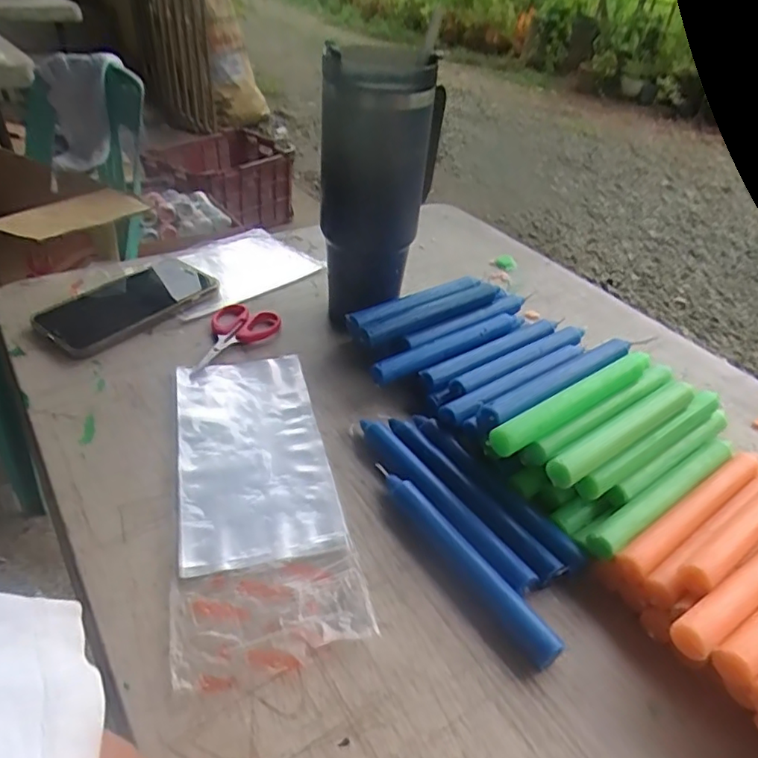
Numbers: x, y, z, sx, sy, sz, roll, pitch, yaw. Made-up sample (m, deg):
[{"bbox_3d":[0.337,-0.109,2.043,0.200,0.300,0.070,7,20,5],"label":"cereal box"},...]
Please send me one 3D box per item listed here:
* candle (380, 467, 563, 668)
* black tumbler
[{"bbox_3d":[0.049,0.110,0.361,0.019,0.018,0.152,-21,46,-30],"label":"candle"},{"bbox_3d":[-0.003,-0.158,0.522,0.094,0.230,0.093,4,38,-3],"label":"black tumbler"}]

